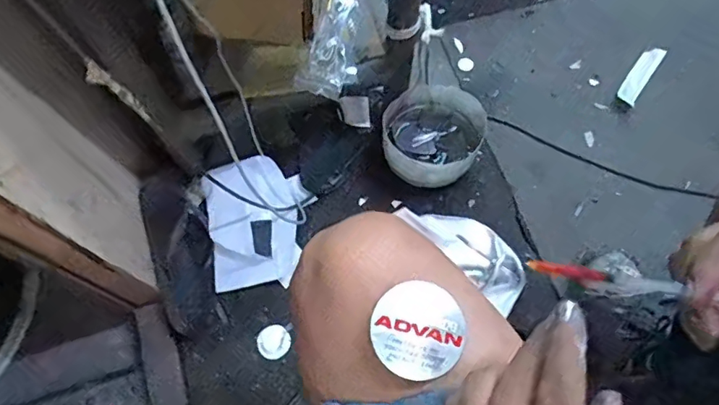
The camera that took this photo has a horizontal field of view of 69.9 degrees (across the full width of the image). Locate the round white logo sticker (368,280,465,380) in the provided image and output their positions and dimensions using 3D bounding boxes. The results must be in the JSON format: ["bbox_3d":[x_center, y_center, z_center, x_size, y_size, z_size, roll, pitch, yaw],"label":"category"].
[{"bbox_3d":[0.036,0.077,0.313,0.055,0.008,0.056,0,66,1],"label":"round white logo sticker"}]

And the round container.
[{"bbox_3d":[0.115,-0.101,0.836,0.157,0.079,0.166,0,66,1],"label":"round container"}]

